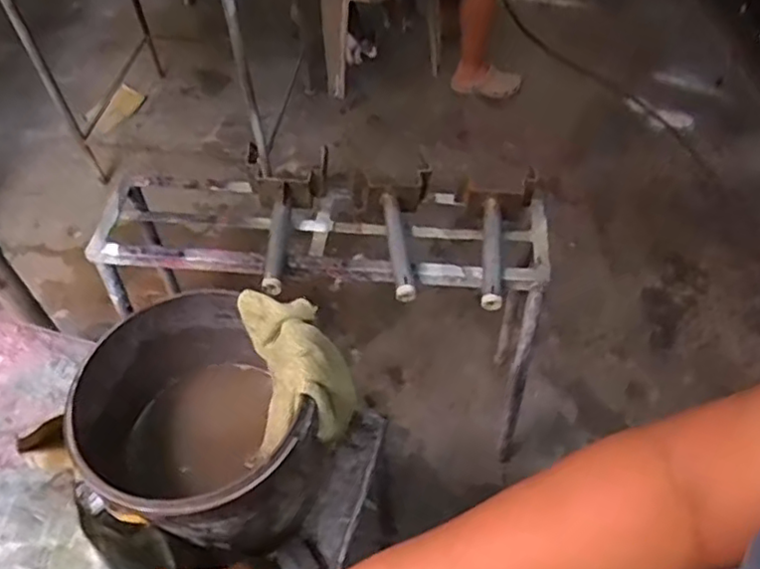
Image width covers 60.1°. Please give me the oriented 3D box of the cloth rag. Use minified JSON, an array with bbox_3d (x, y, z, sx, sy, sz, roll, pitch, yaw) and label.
[{"bbox_3d":[-0.088,0.091,0.688,0.110,0.143,0.121,-7,53,-6],"label":"cloth rag"}]

